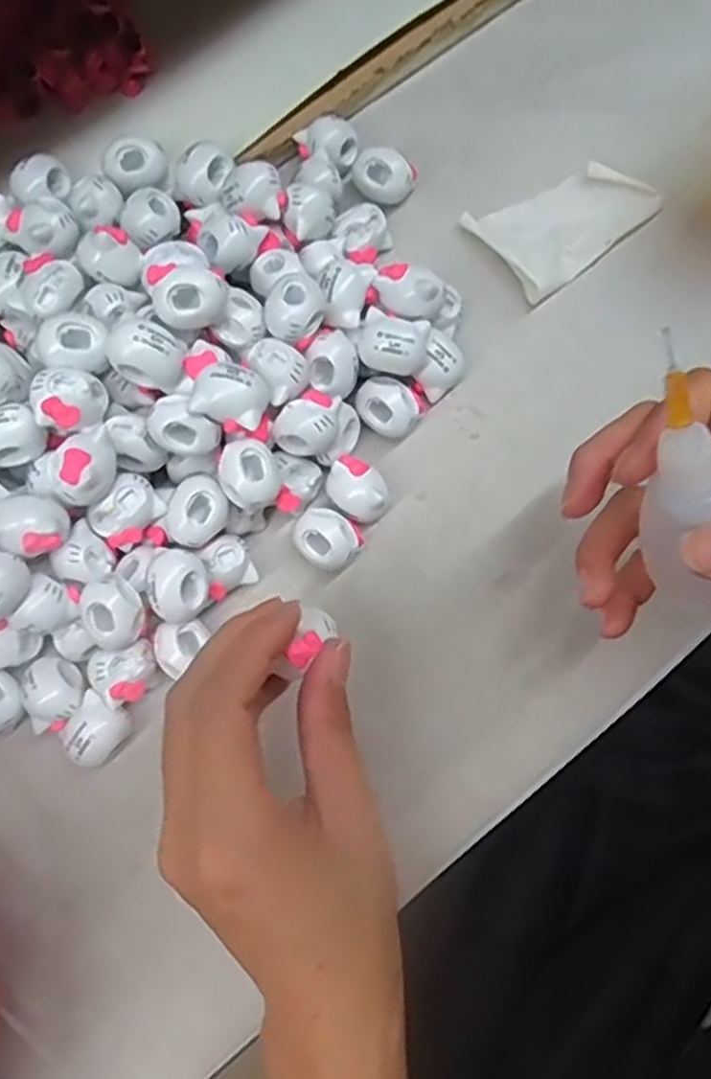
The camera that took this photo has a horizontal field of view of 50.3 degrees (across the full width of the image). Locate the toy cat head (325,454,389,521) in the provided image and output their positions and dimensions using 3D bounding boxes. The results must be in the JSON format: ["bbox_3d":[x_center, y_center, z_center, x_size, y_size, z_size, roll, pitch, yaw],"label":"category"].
[{"bbox_3d":[0.001,-0.018,0.294,0.019,0.020,0.026,-43,80,-8],"label":"toy cat head"}]

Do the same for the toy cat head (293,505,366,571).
[{"bbox_3d":[-0.011,0.000,0.290,0.022,0.019,0.024,-44,80,-8],"label":"toy cat head"}]

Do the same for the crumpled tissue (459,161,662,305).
[{"bbox_3d":[0.089,-0.136,0.321,0.069,0.013,0.045,-35,79,-6],"label":"crumpled tissue"}]

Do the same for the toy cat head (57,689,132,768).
[{"bbox_3d":[-0.094,0.070,0.277,0.021,0.020,0.023,0,77,1],"label":"toy cat head"}]

